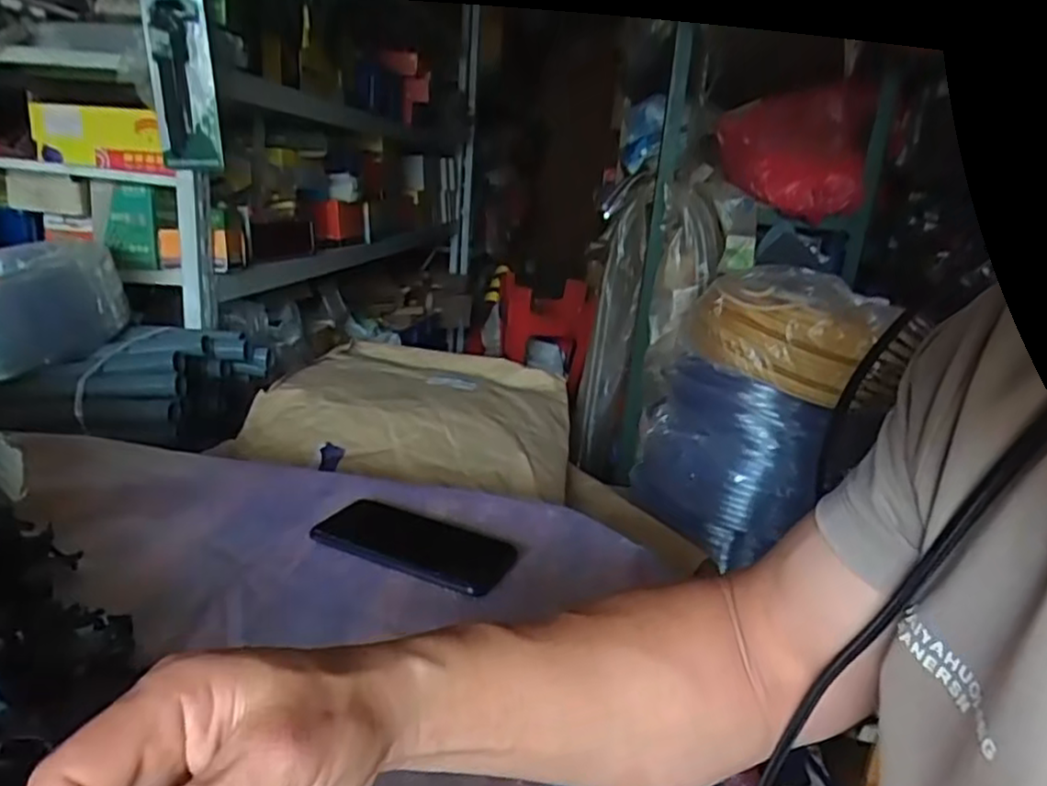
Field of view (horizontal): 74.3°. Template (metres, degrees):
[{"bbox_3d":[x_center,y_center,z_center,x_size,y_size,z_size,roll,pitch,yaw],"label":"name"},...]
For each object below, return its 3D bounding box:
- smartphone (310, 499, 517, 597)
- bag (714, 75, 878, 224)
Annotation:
[{"bbox_3d":[-0.090,0.126,0.582,0.160,0.007,0.089,13,19,20],"label":"smartphone"},{"bbox_3d":[0.482,-0.447,1.230,0.249,0.230,0.222,12,18,17],"label":"bag"}]

